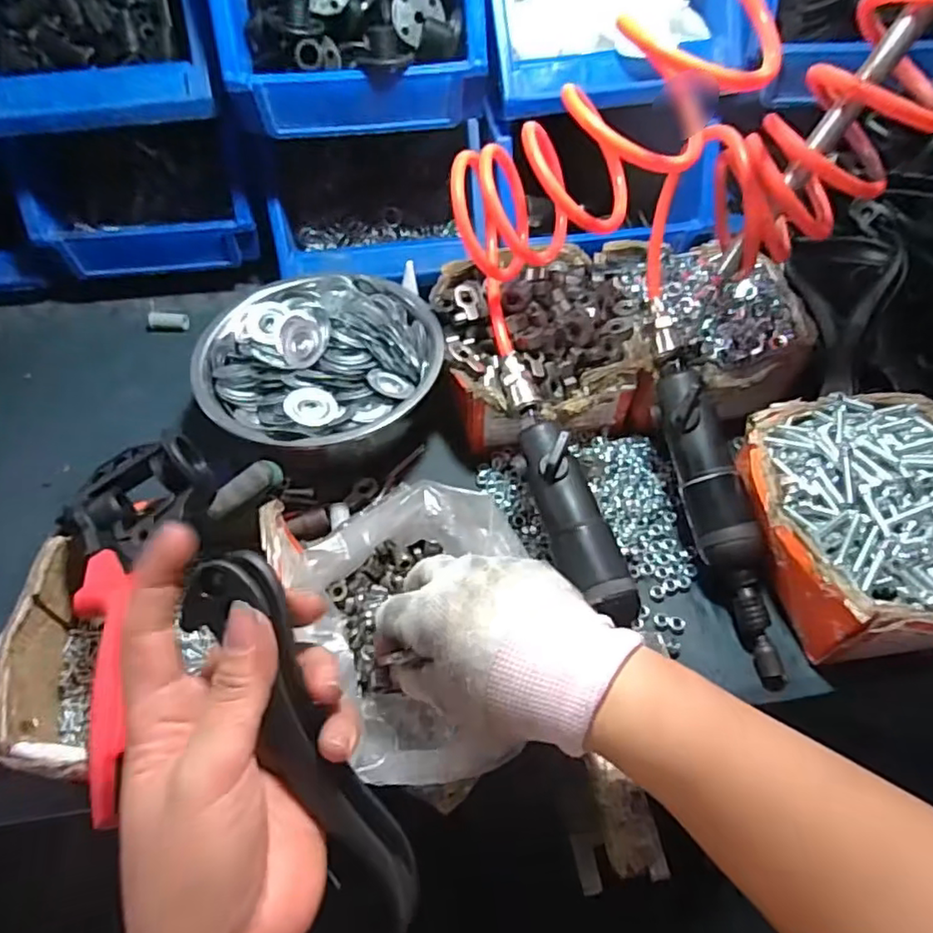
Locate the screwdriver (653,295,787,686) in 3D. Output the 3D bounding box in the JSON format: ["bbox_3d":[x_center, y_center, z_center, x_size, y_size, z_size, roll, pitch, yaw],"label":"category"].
[{"bbox_3d":[0.166,0.006,0.414,0.035,0.037,0.269,-10,75,-7],"label":"screwdriver"}]

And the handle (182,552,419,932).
[{"bbox_3d":[-0.062,0.110,0.243,0.033,0.026,0.163,-27,91,-19],"label":"handle"}]

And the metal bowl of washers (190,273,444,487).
[{"bbox_3d":[-0.116,-0.071,0.488,0.185,0.088,0.180,0,53,0],"label":"metal bowl of washers"}]

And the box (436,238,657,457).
[{"bbox_3d":[0.056,-0.101,0.503,0.155,0.080,0.179,-9,54,-7],"label":"box"}]

